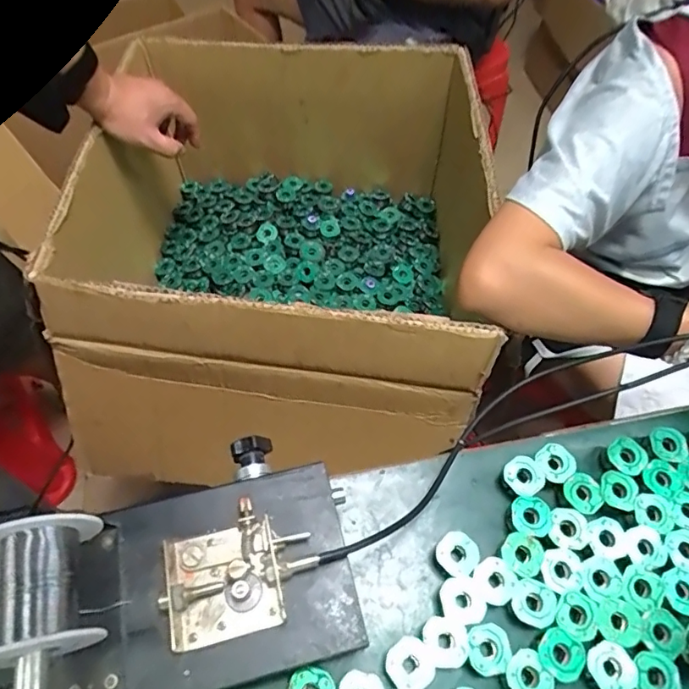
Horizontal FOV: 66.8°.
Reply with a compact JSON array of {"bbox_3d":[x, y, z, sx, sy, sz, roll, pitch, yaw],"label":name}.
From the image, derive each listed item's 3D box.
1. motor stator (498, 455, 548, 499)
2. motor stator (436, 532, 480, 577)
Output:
[{"bbox_3d":[0.146,0.110,0.429,0.032,0.023,0.030,1,60,-2],"label":"motor stator"},{"bbox_3d":[0.085,0.163,0.403,0.031,0.026,0.030,1,60,-2],"label":"motor stator"}]

